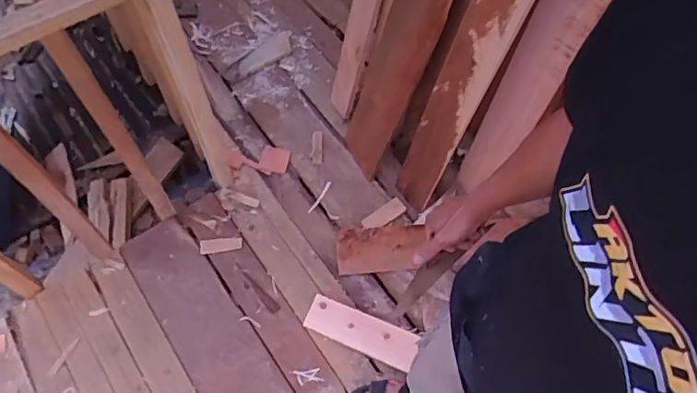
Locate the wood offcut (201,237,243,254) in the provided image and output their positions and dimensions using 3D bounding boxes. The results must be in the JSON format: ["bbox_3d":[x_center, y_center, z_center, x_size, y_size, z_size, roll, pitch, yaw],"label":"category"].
[{"bbox_3d":[-0.357,0.135,1.462,0.115,0.011,0.040,-9,63,-6],"label":"wood offcut"}]

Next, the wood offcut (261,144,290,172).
[{"bbox_3d":[-0.226,-0.116,1.603,0.085,0.010,0.087,10,63,4],"label":"wood offcut"}]

